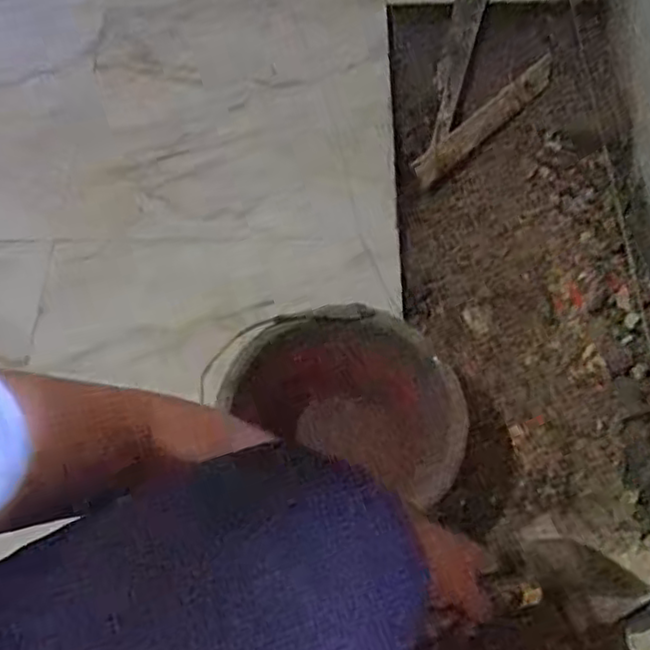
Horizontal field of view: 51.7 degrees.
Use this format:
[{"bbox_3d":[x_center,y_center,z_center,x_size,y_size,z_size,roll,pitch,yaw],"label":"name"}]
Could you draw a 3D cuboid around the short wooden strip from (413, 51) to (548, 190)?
[{"bbox_3d":[0.264,-0.332,1.080,0.348,0.014,0.044,-41,89,-19],"label":"short wooden strip"}]

